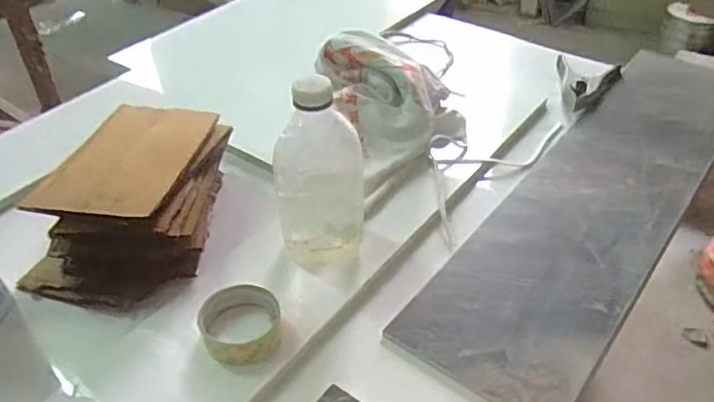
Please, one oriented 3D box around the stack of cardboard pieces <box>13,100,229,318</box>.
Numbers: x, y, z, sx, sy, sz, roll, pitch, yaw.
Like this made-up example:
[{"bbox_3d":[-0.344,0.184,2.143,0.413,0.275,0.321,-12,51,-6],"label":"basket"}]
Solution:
[{"bbox_3d":[-0.267,-0.007,0.750,0.195,0.120,0.258,8,42,10],"label":"stack of cardboard pieces"}]

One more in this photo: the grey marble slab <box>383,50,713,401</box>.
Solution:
[{"bbox_3d":[0.348,-0.023,0.824,0.189,0.016,0.783,27,48,28],"label":"grey marble slab"}]

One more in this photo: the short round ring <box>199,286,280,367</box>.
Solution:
[{"bbox_3d":[-0.122,0.131,0.641,0.083,0.029,0.085,0,41,0],"label":"short round ring"}]

